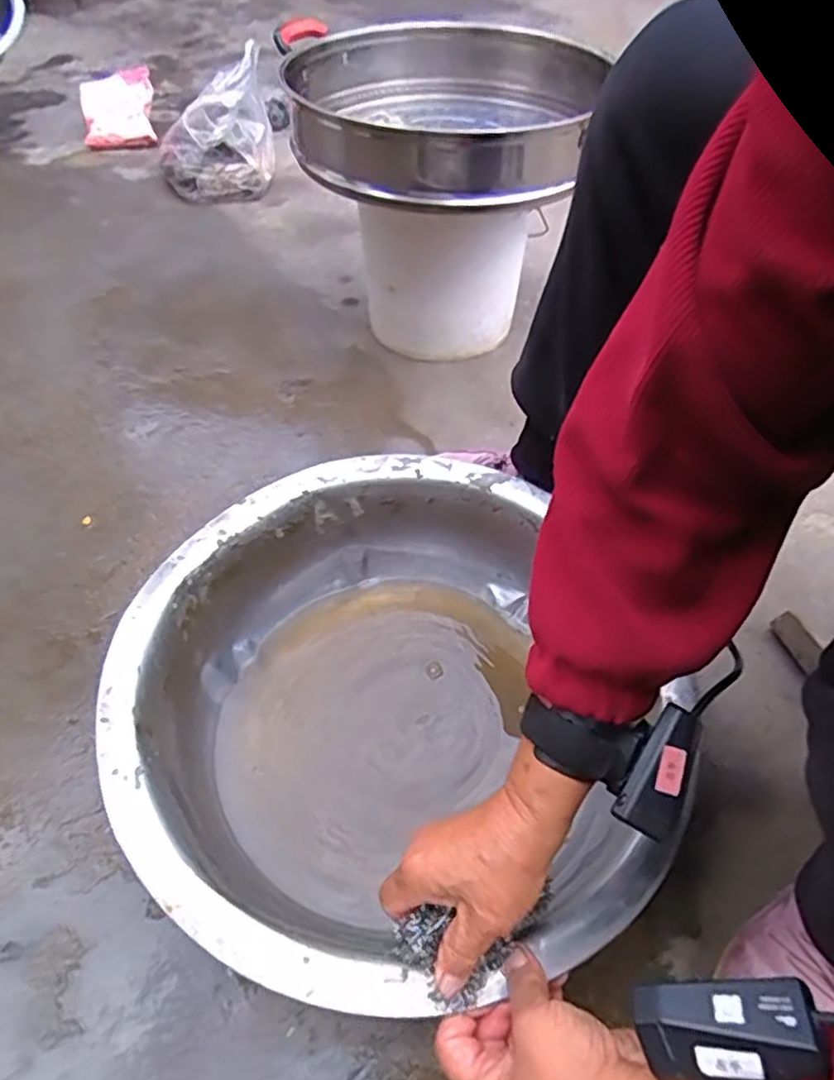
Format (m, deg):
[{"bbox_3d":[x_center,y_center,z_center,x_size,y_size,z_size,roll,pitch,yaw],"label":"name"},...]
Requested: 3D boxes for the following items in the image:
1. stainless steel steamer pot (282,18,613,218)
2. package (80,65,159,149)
[{"bbox_3d":[0.025,-0.536,0.829,0.371,0.109,0.355,1,48,-1],"label":"stainless steel steamer pot"},{"bbox_3d":[-0.692,-0.998,1.531,0.146,0.111,0.192,-7,48,-8],"label":"package"}]

